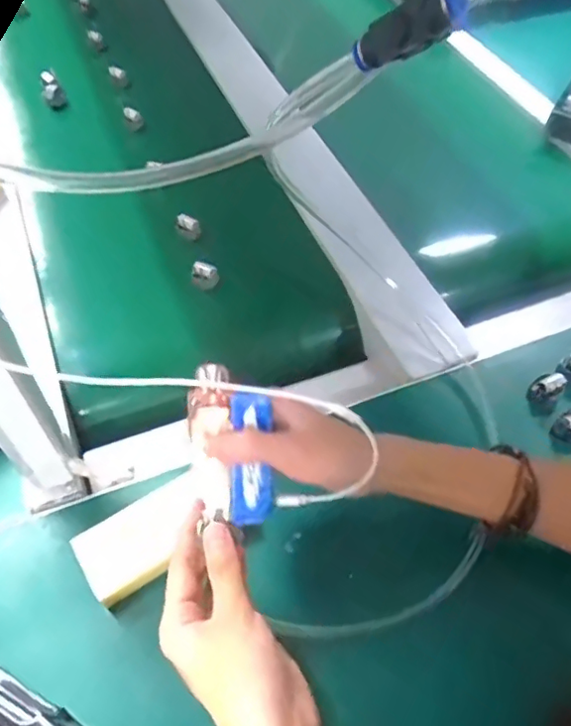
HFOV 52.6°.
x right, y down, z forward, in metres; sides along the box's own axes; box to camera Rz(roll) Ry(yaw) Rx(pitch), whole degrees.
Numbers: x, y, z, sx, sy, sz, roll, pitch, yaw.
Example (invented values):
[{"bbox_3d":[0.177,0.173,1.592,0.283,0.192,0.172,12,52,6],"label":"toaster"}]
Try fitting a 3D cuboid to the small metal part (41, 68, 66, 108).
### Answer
[{"bbox_3d":[-0.327,-0.387,0.807,0.029,0.021,0.060,-19,76,-12],"label":"small metal part"}]

